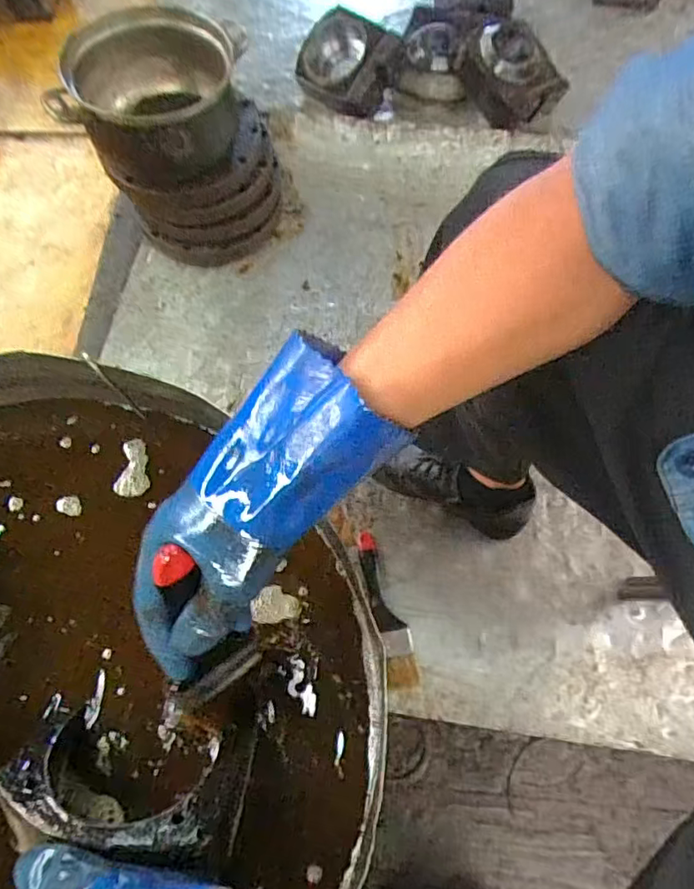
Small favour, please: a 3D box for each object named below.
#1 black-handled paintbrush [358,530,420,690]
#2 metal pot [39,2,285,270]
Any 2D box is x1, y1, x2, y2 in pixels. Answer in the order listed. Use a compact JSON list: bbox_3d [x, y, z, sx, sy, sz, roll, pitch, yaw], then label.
[{"bbox_3d":[0.053,0.213,0.745,0.042,0.023,0.201,-11,68,-4],"label":"black-handled paintbrush"},{"bbox_3d":[-0.266,-0.484,0.935,0.285,0.285,0.242,-14,68,-5],"label":"metal pot"}]

